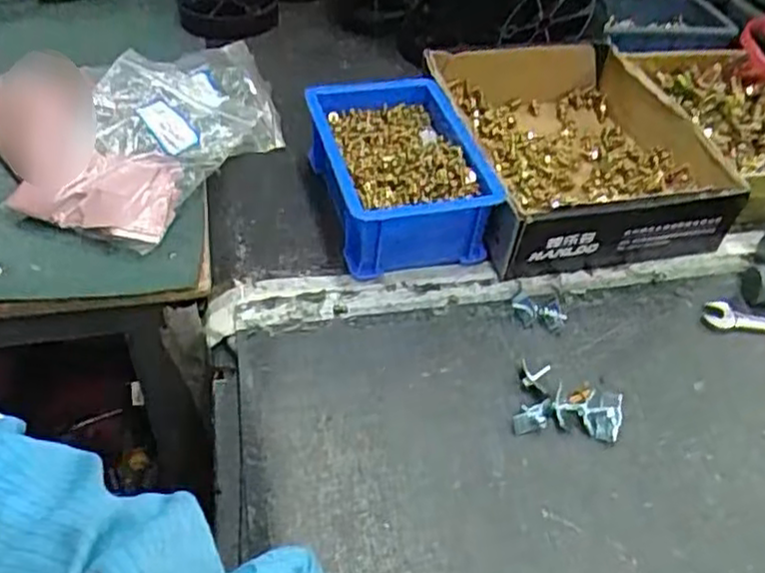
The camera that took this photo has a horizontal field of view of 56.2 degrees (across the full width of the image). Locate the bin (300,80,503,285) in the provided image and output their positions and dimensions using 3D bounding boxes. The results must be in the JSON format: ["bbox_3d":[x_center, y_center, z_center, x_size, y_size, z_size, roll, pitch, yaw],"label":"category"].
[{"bbox_3d":[0.009,-0.080,0.475,0.106,0.046,0.150,-5,46,-12],"label":"bin"}]

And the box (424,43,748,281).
[{"bbox_3d":[0.132,-0.113,0.531,0.179,0.051,0.227,-6,46,-13],"label":"box"}]

